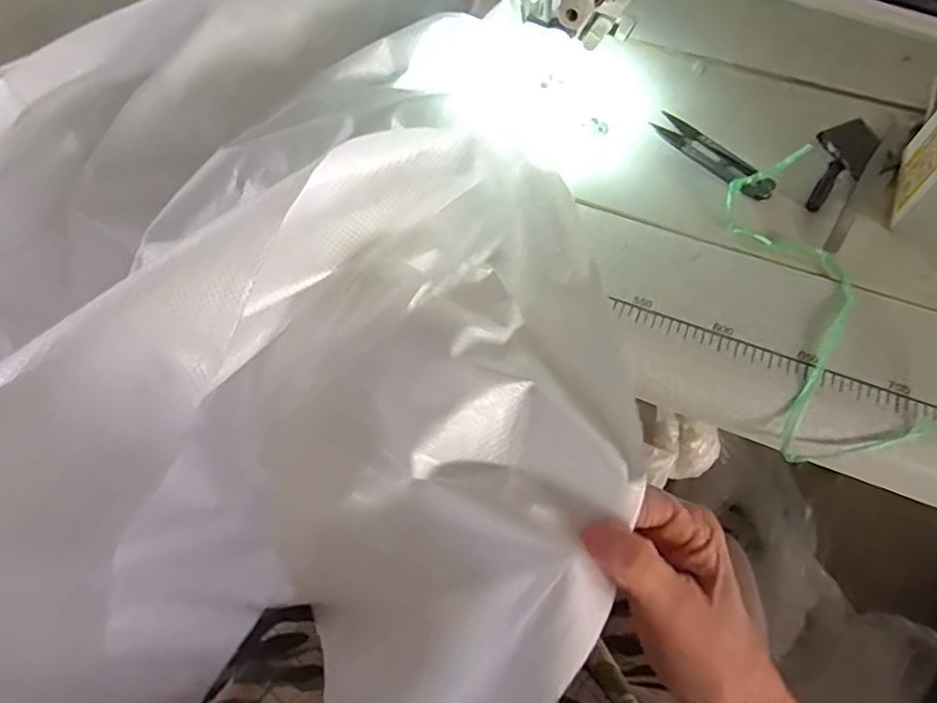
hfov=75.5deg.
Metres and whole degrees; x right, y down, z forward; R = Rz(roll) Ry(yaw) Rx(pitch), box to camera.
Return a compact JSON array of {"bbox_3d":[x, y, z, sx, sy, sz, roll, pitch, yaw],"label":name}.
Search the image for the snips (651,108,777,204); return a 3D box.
[{"bbox_3d":[0.172,-0.140,0.424,0.022,0.010,0.097,-34,67,-16],"label":"snips"}]

